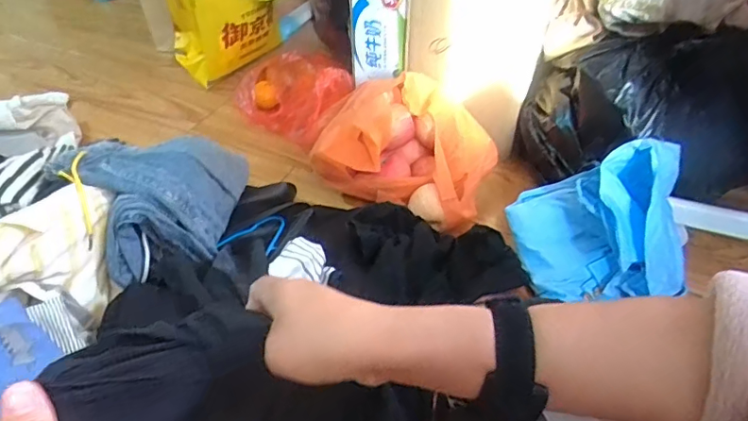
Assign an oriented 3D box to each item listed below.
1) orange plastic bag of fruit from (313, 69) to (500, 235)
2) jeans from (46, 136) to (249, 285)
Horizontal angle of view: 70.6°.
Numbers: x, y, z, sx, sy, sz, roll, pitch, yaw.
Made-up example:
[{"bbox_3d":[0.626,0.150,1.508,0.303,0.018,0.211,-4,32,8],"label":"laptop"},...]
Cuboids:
[{"bbox_3d":[0.047,-0.122,0.915,0.312,0.143,0.225,17,47,18],"label":"orange plastic bag of fruit"},{"bbox_3d":[-0.320,-0.030,0.750,0.215,0.130,0.291,-1,44,1],"label":"jeans"}]

